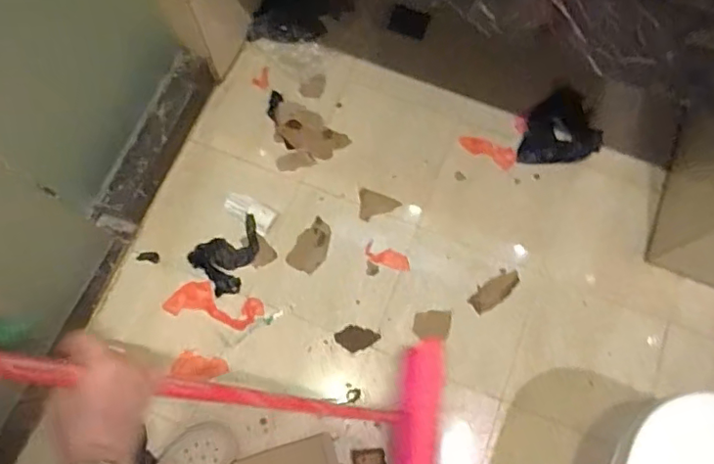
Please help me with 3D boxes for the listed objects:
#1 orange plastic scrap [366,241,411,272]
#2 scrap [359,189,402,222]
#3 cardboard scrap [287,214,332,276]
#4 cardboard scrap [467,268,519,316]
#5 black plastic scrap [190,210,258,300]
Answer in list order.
[{"bbox_3d":[0.071,0.061,1.314,0.111,0.008,0.043,24,74,5],"label":"orange plastic scrap"},{"bbox_3d":[0.046,-0.054,1.343,0.098,0.006,0.072,20,81,1],"label":"scrap"},{"bbox_3d":[-0.104,0.033,1.312,0.077,0.007,0.127,29,75,6],"label":"cardboard scrap"},{"bbox_3d":[0.315,0.133,1.290,0.131,0.024,0.056,-33,78,-11],"label":"cardboard scrap"},{"bbox_3d":[-0.282,0.062,1.290,0.164,0.017,0.132,-31,77,-11],"label":"black plastic scrap"}]

